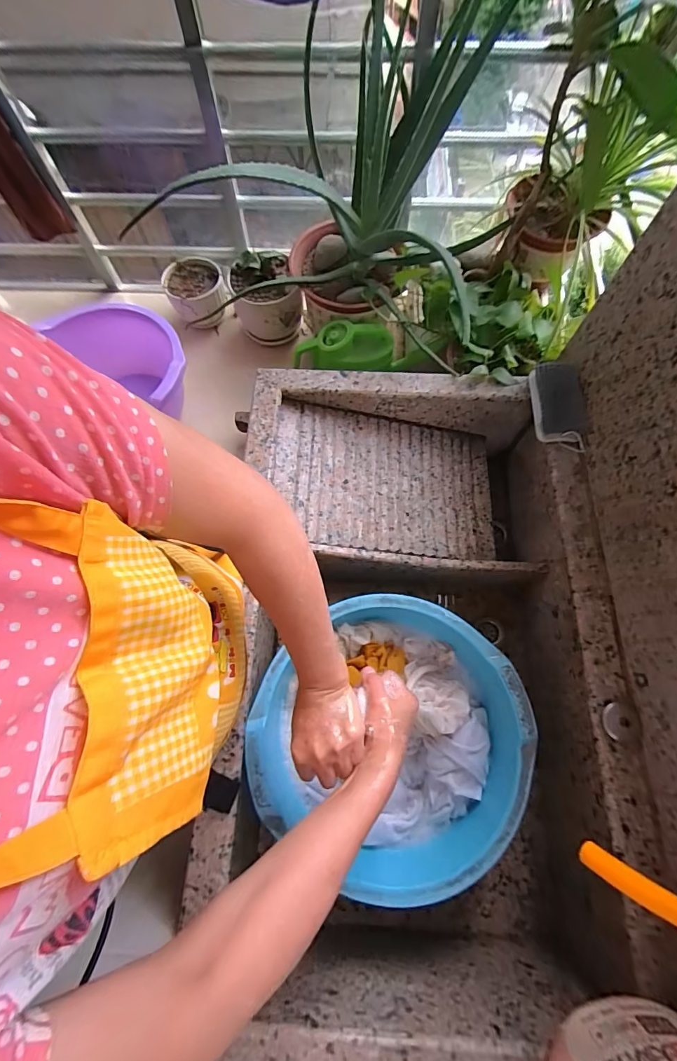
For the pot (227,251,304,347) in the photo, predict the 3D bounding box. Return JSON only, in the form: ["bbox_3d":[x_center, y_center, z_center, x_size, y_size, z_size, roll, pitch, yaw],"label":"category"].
[{"bbox_3d":[-0.172,-0.551,0.951,0.153,0.149,0.147,-17,72,-6],"label":"pot"}]

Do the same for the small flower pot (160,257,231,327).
[{"bbox_3d":[-0.351,-0.587,0.996,0.138,0.104,0.148,-29,74,-10],"label":"small flower pot"}]

